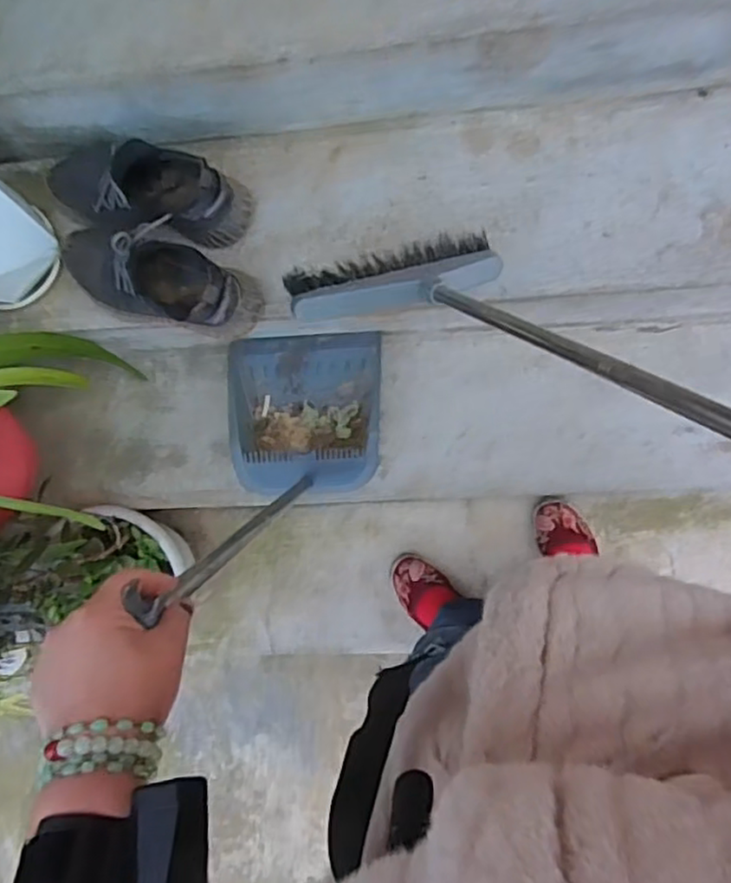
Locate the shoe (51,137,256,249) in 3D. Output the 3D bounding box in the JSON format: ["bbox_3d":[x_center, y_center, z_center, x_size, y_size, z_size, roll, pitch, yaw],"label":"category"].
[{"bbox_3d":[-0.286,-0.325,0.859,0.258,0.118,0.091,9,90,8],"label":"shoe"}]

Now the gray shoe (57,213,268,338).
[{"bbox_3d":[-0.277,-0.217,0.871,0.268,0.122,0.106,16,91,8],"label":"gray shoe"}]

